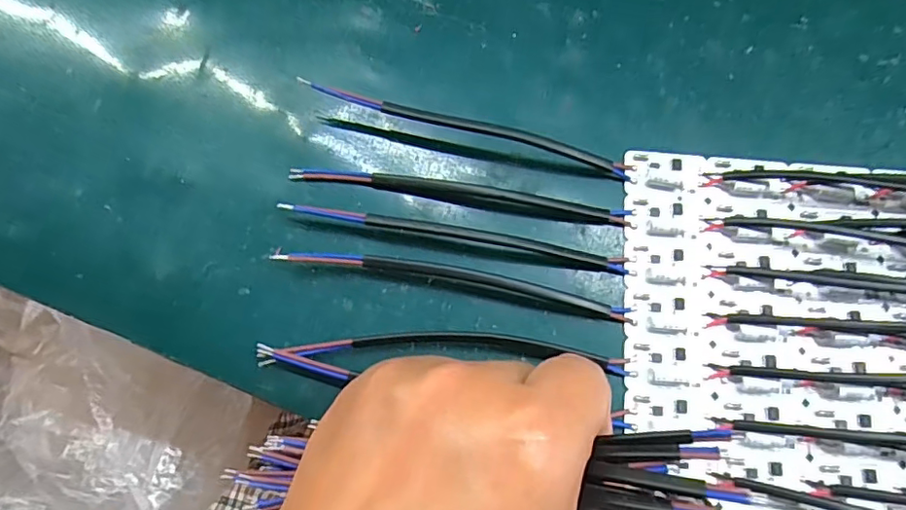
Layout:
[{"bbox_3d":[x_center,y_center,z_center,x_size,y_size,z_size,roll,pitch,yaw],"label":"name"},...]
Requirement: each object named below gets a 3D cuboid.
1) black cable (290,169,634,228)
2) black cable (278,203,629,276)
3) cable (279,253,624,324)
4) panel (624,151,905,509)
[{"bbox_3d":[0.004,-0.026,0.224,0.140,0.004,0.008,8,76,1],"label":"black cable"},{"bbox_3d":[0.001,-0.009,0.220,0.140,0.004,0.007,10,76,2],"label":"black cable"},{"bbox_3d":[0.000,0.009,0.216,0.141,0.004,0.010,10,76,2],"label":"cable"},{"bbox_3d":[0.154,0.059,0.202,0.177,0.011,0.193,7,76,1],"label":"panel"}]

